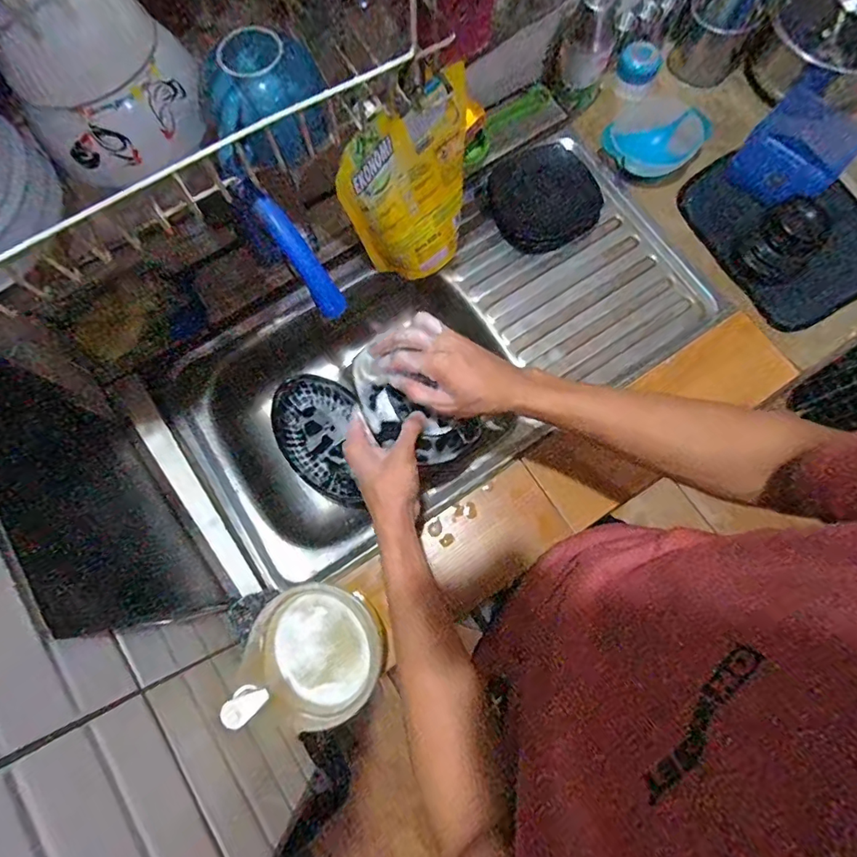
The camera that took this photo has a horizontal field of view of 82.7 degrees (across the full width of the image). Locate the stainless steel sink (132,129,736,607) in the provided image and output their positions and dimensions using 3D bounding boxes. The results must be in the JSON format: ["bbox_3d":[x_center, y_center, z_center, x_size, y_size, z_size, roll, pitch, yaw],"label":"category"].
[{"bbox_3d":[0.013,-0.114,0.728,0.739,0.132,0.374,-33,78,-7],"label":"stainless steel sink"}]

